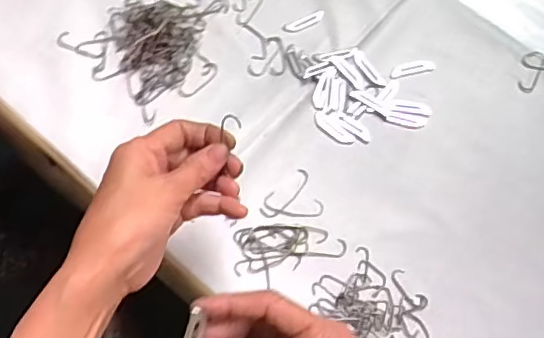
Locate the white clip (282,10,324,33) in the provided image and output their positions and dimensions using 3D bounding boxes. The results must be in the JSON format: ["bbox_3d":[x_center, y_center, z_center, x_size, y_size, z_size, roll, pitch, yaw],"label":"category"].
[{"bbox_3d":[0.033,-0.145,0.561,0.045,0.004,0.012,-25,70,-12],"label":"white clip"}]

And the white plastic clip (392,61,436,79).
[{"bbox_3d":[0.133,-0.095,0.540,0.044,0.004,0.014,-15,68,-8],"label":"white plastic clip"}]

